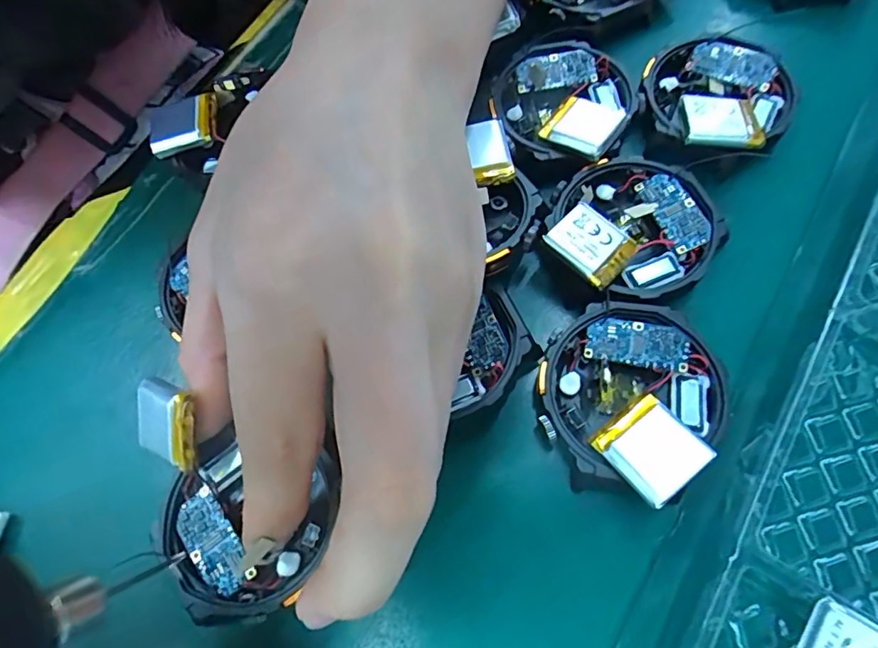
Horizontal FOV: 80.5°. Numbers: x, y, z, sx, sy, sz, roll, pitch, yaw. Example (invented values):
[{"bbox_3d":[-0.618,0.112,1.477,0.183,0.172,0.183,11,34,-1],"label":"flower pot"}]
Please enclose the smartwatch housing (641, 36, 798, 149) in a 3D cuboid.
[{"bbox_3d":[0.094,-0.078,0.174,0.046,0.008,0.052,1,69,5],"label":"smartwatch housing"}]

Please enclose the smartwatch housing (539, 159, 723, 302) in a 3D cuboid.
[{"bbox_3d":[0.058,-0.030,0.161,0.050,0.013,0.047,-1,69,4],"label":"smartwatch housing"}]

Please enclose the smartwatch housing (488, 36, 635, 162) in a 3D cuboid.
[{"bbox_3d":[0.043,-0.079,0.181,0.046,0.012,0.049,-1,69,4],"label":"smartwatch housing"}]

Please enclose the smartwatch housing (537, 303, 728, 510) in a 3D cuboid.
[{"bbox_3d":[0.052,0.019,0.142,0.048,0.010,0.049,-34,71,-9],"label":"smartwatch housing"}]

